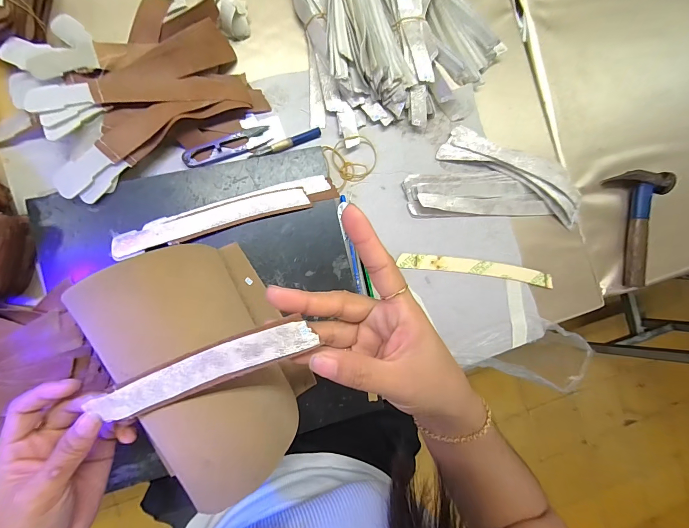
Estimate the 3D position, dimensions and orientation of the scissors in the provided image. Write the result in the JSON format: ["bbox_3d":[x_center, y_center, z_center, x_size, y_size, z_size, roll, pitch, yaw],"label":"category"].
[{"bbox_3d":[-0.132,-0.132,0.373,0.098,0.006,0.026,-22,92,-10],"label":"scissors"}]

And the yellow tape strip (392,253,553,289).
[{"bbox_3d":[0.167,0.006,0.415,0.200,0.004,0.022,8,86,-6],"label":"yellow tape strip"}]

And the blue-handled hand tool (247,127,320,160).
[{"bbox_3d":[-0.067,-0.138,0.382,0.087,0.006,0.011,-26,93,-9],"label":"blue-handled hand tool"}]

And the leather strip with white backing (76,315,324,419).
[{"bbox_3d":[-0.091,0.066,0.208,0.150,0.007,0.025,-22,92,7],"label":"leather strip with white backing"}]

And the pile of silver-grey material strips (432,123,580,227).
[{"bbox_3d":[0.218,-0.116,0.415,0.200,0.023,0.056,23,85,-8],"label":"pile of silver-grey material strips"}]

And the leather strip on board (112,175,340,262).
[{"bbox_3d":[-0.121,-0.055,0.348,0.229,0.006,0.036,-17,80,-11],"label":"leather strip on board"}]

